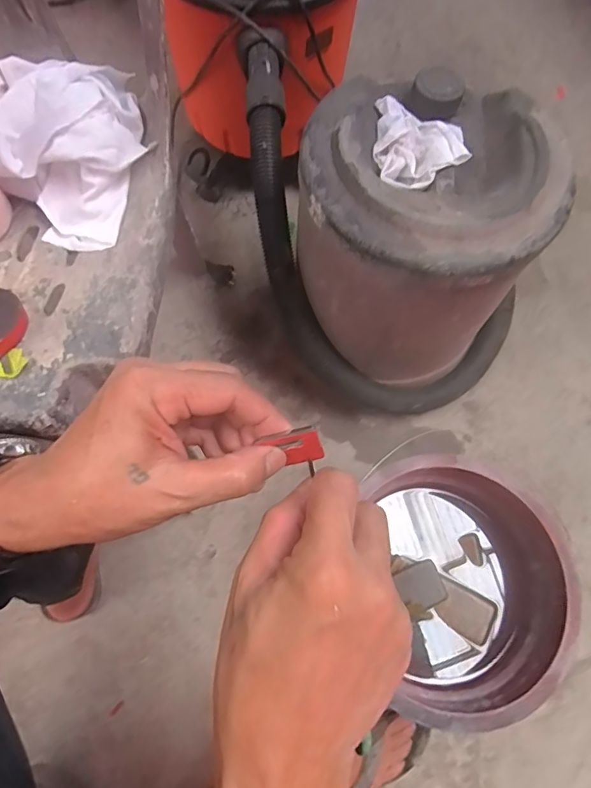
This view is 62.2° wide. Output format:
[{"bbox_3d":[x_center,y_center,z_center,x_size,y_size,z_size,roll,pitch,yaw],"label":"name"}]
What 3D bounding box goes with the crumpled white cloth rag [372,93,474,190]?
[{"bbox_3d":[0.134,-0.280,0.539,0.090,0.031,0.129,-4,69,-4],"label":"crumpled white cloth rag"}]

